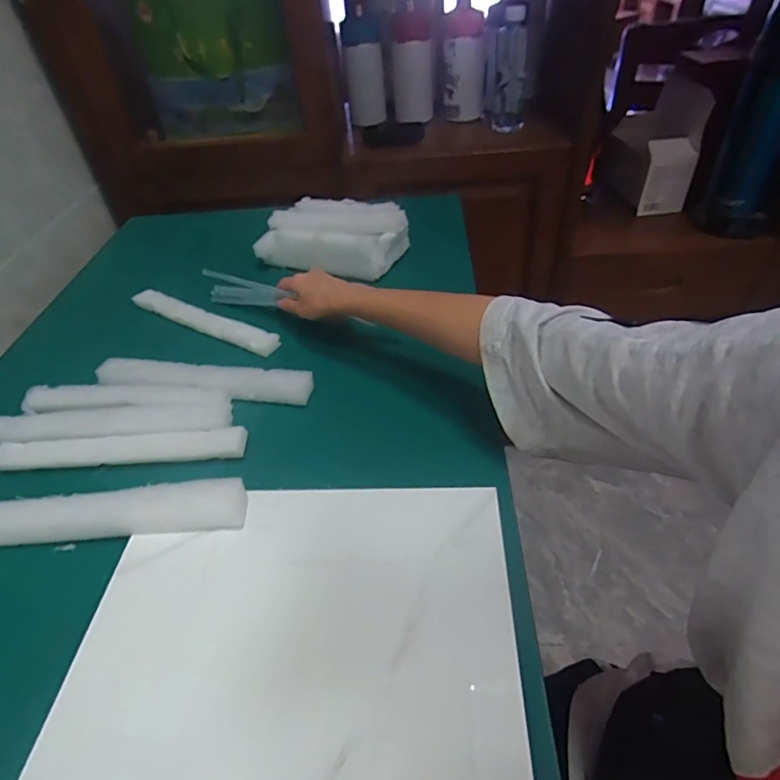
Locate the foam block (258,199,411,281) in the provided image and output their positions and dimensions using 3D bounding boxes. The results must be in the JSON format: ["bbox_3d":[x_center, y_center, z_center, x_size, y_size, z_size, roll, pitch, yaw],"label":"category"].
[{"bbox_3d":[-0.077,-0.219,0.714,0.203,0.063,0.106,11,46,18],"label":"foam block"}]

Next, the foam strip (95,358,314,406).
[{"bbox_3d":[-0.202,-0.011,0.538,0.244,0.016,0.039,5,44,12],"label":"foam strip"}]

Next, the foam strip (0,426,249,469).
[{"bbox_3d":[-0.256,0.056,0.479,0.239,0.014,0.027,-3,43,4],"label":"foam strip"}]

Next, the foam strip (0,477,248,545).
[{"bbox_3d":[-0.264,0.105,0.418,0.291,0.026,0.034,-4,43,3],"label":"foam strip"}]

